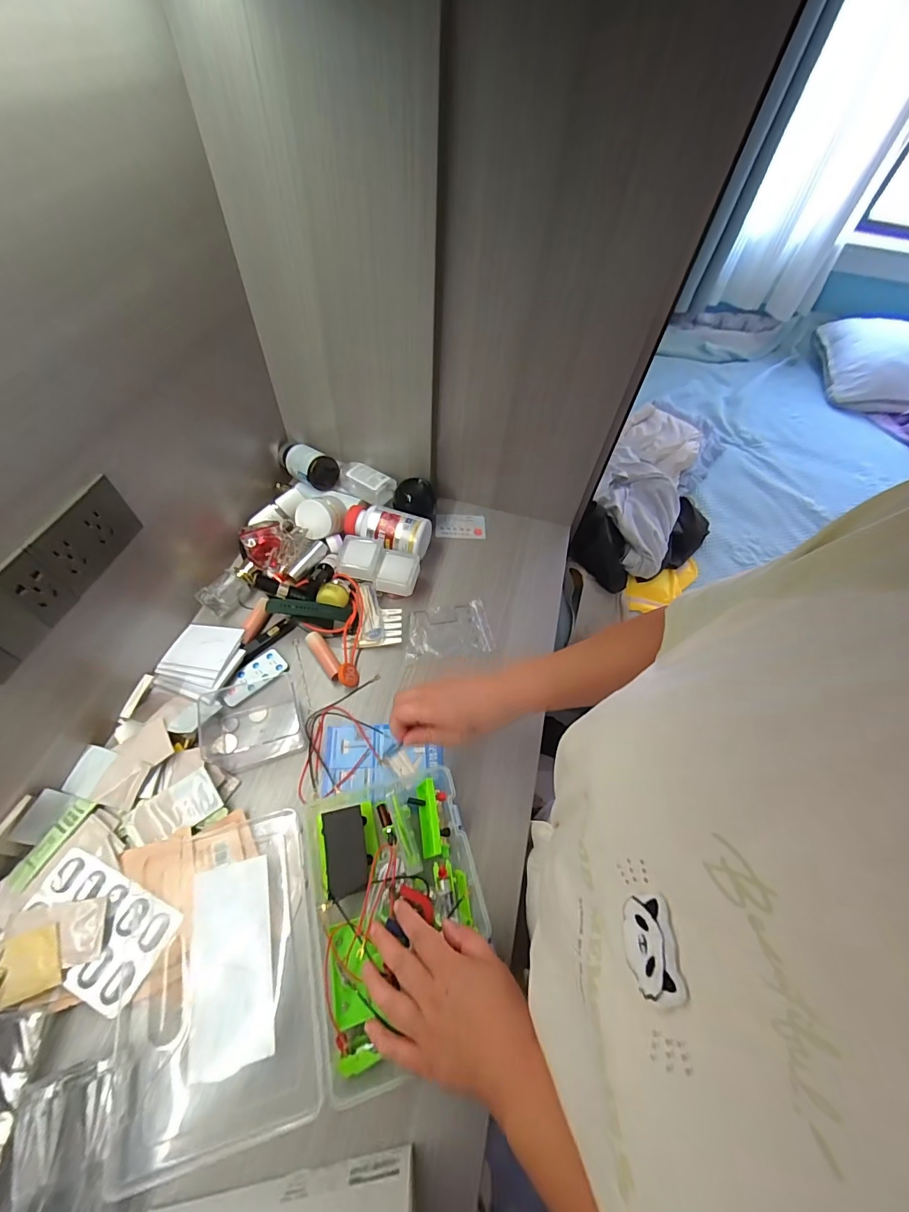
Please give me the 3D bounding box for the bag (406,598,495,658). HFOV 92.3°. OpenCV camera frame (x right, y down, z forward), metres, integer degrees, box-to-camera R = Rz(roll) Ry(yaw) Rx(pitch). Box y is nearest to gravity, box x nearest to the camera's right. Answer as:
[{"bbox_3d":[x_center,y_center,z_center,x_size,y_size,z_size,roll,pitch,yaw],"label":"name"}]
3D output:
[{"bbox_3d":[-0.008,0.033,0.630,0.119,0.006,0.081,-4,55,-8],"label":"bag"}]

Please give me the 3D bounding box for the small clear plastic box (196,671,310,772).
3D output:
[{"bbox_3d":[-0.245,0.136,0.528,0.107,0.032,0.107,-15,59,-14],"label":"small clear plastic box"}]

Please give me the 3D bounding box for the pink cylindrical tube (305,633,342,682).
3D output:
[{"bbox_3d":[-0.173,0.066,0.581,0.020,0.023,0.077,-32,64,-23],"label":"pink cylindrical tube"}]

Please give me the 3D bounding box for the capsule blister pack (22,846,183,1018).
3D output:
[{"bbox_3d":[-0.333,0.297,0.405,0.134,0.005,0.081,26,57,7],"label":"capsule blister pack"}]

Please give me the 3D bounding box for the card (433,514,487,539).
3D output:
[{"bbox_3d":[0.010,-0.136,0.738,0.084,0.008,0.054,3,60,-3],"label":"card"}]

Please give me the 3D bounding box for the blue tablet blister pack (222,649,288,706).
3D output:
[{"bbox_3d":[-0.258,0.090,0.562,0.039,0.008,0.084,40,62,20],"label":"blue tablet blister pack"}]

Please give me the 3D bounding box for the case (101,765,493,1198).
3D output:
[{"bbox_3d":[-0.133,0.306,0.411,0.316,0.037,0.232,-11,58,-12],"label":"case"}]

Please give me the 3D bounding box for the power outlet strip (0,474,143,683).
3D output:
[{"bbox_3d":[-0.367,-0.032,0.400,0.011,0.069,0.193,15,56,5],"label":"power outlet strip"}]

